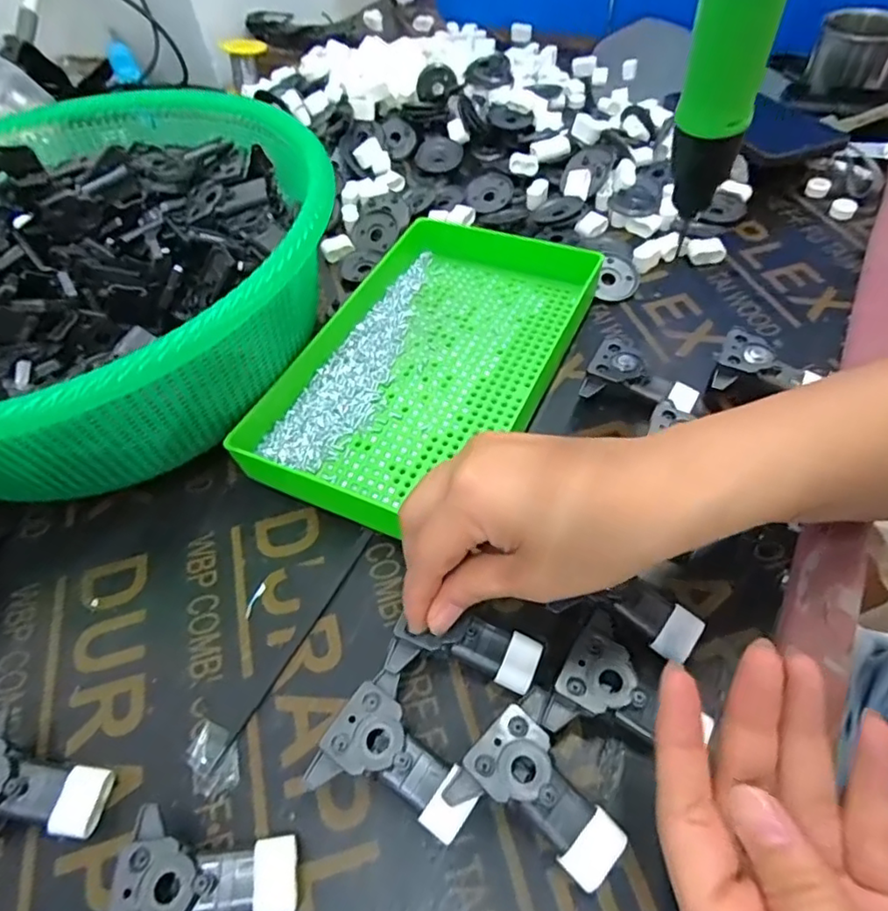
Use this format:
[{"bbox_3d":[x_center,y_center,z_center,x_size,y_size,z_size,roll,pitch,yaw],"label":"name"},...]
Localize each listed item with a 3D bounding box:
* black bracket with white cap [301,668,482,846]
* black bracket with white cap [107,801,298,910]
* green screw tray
[{"bbox_3d":[-0.017,0.131,0.248,0.063,0.027,0.051,27,61,23],"label":"black bracket with white cap"},{"bbox_3d":[-0.091,0.168,0.228,0.063,0.027,0.054,-6,53,2],"label":"black bracket with white cap"},{"bbox_3d":[-0.010,-0.063,0.387,0.158,0.035,0.255,22,59,20],"label":"green screw tray"}]

